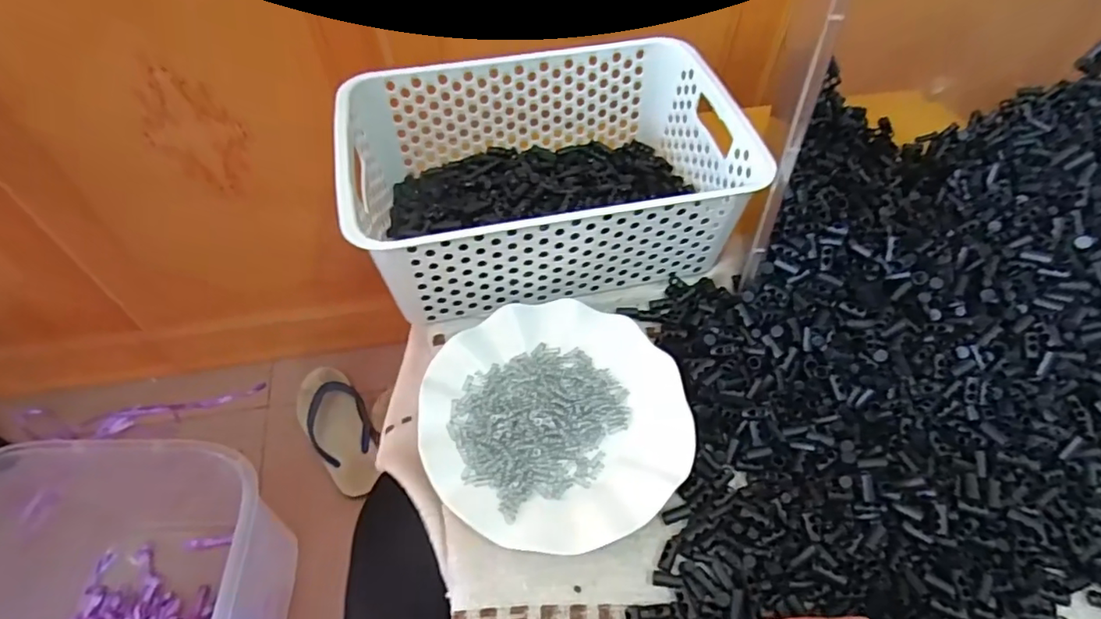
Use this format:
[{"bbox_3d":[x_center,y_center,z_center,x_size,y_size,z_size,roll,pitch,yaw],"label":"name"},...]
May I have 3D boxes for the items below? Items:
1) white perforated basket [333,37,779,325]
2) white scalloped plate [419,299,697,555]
[{"bbox_3d":[-0.005,-0.114,0.486,0.303,0.101,0.199,-8,55,-8],"label":"white perforated basket"},{"bbox_3d":[0.004,0.075,0.412,0.181,0.018,0.179,1,55,-1],"label":"white scalloped plate"}]

